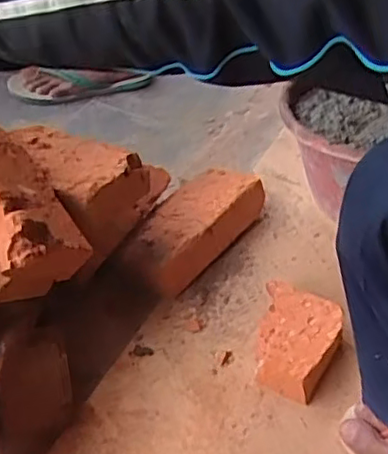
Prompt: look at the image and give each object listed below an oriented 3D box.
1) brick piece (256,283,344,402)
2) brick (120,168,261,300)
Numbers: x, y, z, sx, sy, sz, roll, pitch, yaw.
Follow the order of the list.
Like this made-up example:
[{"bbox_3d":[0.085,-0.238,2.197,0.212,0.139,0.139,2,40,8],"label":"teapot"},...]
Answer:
[{"bbox_3d":[0.112,0.125,0.684,0.081,0.050,0.115,10,47,10],"label":"brick piece"},{"bbox_3d":[-0.003,-0.001,0.815,0.101,0.065,0.205,31,53,27],"label":"brick"}]

